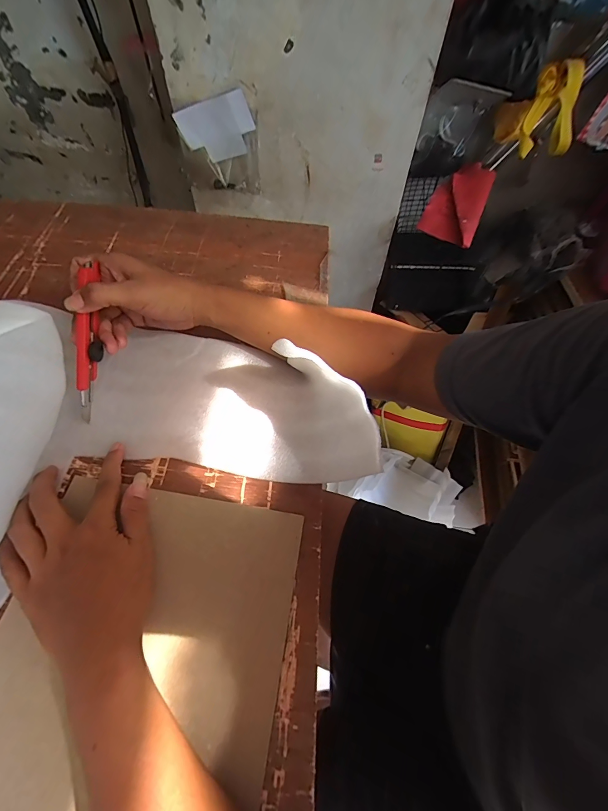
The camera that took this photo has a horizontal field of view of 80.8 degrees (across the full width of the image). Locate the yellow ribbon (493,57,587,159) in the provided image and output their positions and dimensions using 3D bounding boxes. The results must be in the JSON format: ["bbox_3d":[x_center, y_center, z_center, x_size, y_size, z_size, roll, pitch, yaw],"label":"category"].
[{"bbox_3d":[0.405,-0.496,0.610,0.125,0.114,0.140,29,64,15],"label":"yellow ribbon"}]

